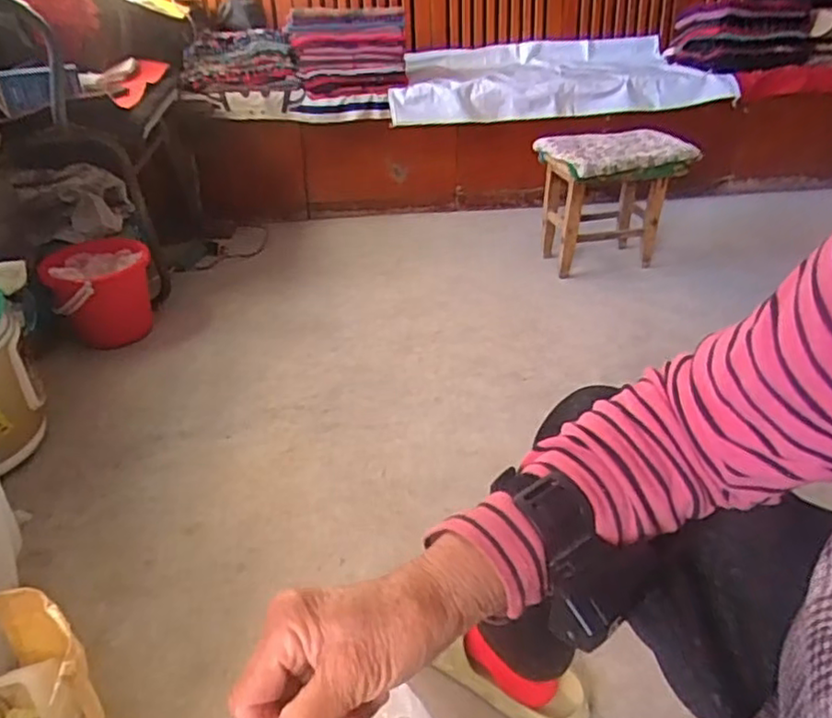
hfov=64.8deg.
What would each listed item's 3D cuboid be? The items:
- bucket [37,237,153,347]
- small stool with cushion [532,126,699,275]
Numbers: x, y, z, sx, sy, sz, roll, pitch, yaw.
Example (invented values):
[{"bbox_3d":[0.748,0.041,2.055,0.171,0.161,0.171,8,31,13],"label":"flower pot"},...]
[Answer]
[{"bbox_3d":[-0.691,-0.145,1.465,0.199,0.197,0.197,0,33,0],"label":"bucket"},{"bbox_3d":[0.500,-0.411,1.734,0.355,0.331,0.290,-11,35,-16],"label":"small stool with cushion"}]

